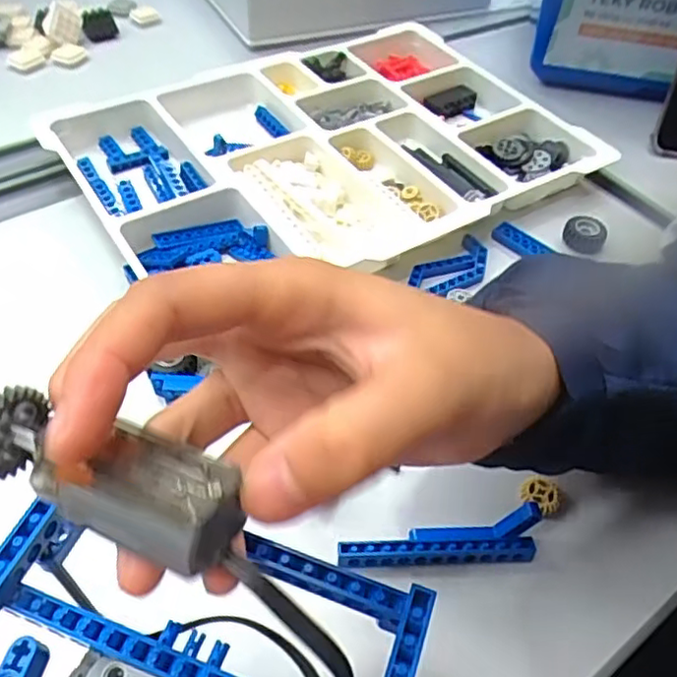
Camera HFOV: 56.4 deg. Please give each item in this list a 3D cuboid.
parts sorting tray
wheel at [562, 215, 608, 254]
[{"bbox_3d":[-0.007,-0.154,0.518,0.382,0.055,0.275,-23,52,-27],"label":"parts sorting tray"},{"bbox_3d":[0.185,-0.078,0.476,0.029,0.018,0.026,26,53,18],"label":"wheel"}]

